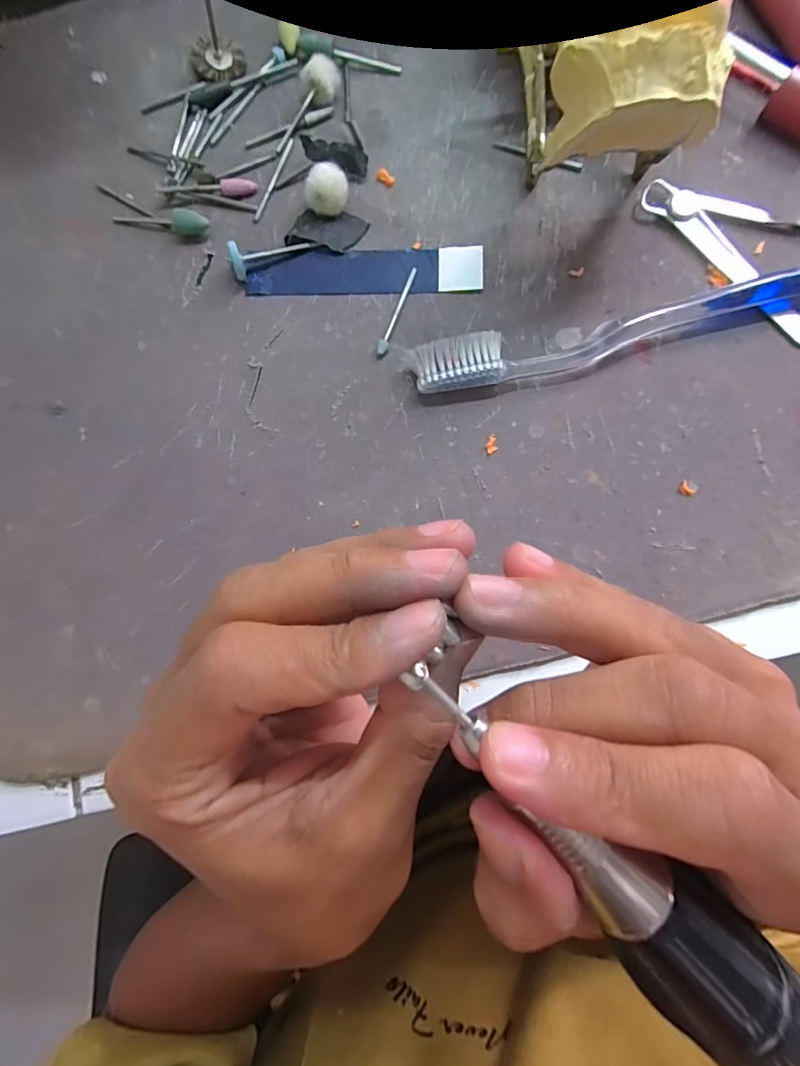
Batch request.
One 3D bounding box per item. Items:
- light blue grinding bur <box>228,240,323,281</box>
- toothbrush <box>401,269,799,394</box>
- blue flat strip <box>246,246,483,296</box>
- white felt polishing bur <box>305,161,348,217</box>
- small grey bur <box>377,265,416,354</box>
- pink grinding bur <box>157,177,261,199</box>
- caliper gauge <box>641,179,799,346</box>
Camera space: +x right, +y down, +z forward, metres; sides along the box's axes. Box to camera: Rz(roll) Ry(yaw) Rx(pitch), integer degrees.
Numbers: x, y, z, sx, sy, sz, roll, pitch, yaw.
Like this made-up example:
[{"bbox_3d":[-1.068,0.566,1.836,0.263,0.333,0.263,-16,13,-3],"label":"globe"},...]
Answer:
[{"bbox_3d":[-0.054,-0.121,0.210,0.038,0.012,0.009,-19,81,-13],"label":"light blue grinding bur"},{"bbox_3d":[0.097,-0.083,0.198,0.186,0.013,0.019,-11,81,0],"label":"toothbrush"},{"bbox_3d":[-0.015,-0.115,0.211,0.101,0.004,0.022,1,81,2],"label":"blue flat strip"},{"bbox_3d":[-0.031,-0.148,0.210,0.015,0.016,0.015,0,81,2],"label":"white felt polishing bur"},{"bbox_3d":[-0.001,-0.095,0.207,0.004,0.004,0.043,19,82,5],"label":"small grey bur"},{"bbox_3d":[-0.087,-0.156,0.219,0.043,0.006,0.008,-1,81,2],"label":"pink grinding bur"},{"bbox_3d":[0.149,-0.114,0.206,0.096,0.004,0.060,13,82,4],"label":"caliper gauge"}]

